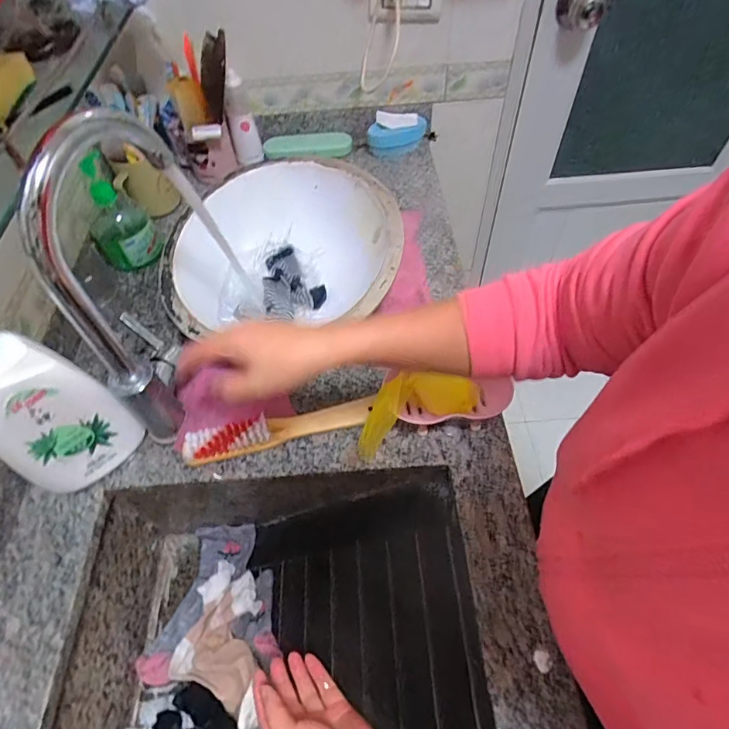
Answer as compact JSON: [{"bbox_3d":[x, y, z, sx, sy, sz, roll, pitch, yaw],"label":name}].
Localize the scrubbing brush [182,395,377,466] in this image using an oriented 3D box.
[{"bbox_3d":[-0.098,0.075,0.544,0.222,0.036,0.031,-13,56,-6],"label":"scrubbing brush"}]

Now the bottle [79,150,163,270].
[{"bbox_3d":[-0.375,-0.226,0.690,0.088,0.163,0.084,-26,59,-15],"label":"bottle"}]

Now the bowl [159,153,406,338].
[{"bbox_3d":[-0.121,-0.166,0.710,0.329,0.144,0.347,-1,56,2],"label":"bowl"}]

